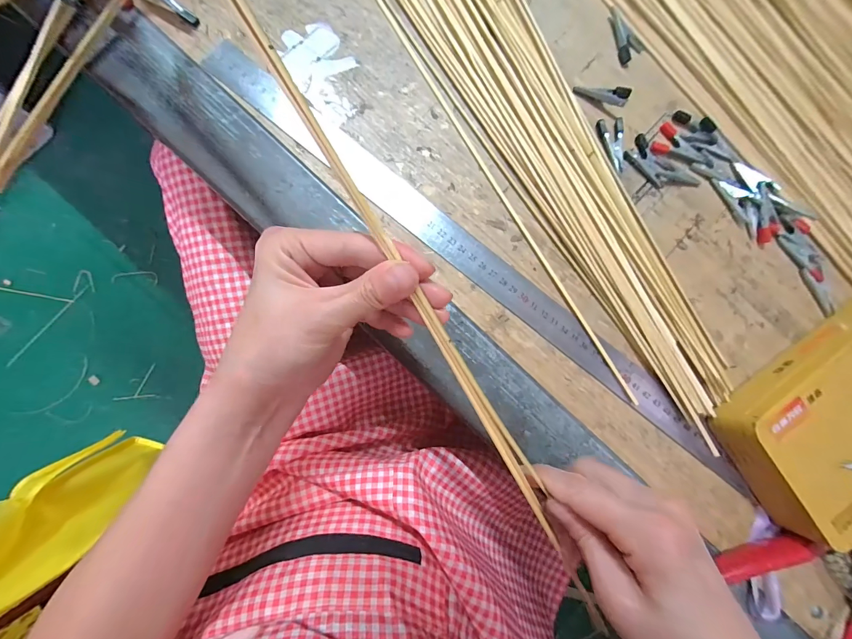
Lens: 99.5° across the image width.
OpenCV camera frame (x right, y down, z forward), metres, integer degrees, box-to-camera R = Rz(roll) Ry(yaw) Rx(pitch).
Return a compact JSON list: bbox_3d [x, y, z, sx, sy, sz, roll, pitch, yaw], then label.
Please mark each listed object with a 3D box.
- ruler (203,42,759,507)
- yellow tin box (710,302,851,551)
[{"bbox_3d":[0.043,-0.039,0.276,0.502,0.007,0.034,38,82,-1],"label":"ruler"},{"bbox_3d":[0.316,0.069,0.268,0.189,0.044,0.103,-32,89,-6],"label":"yellow tin box"}]

